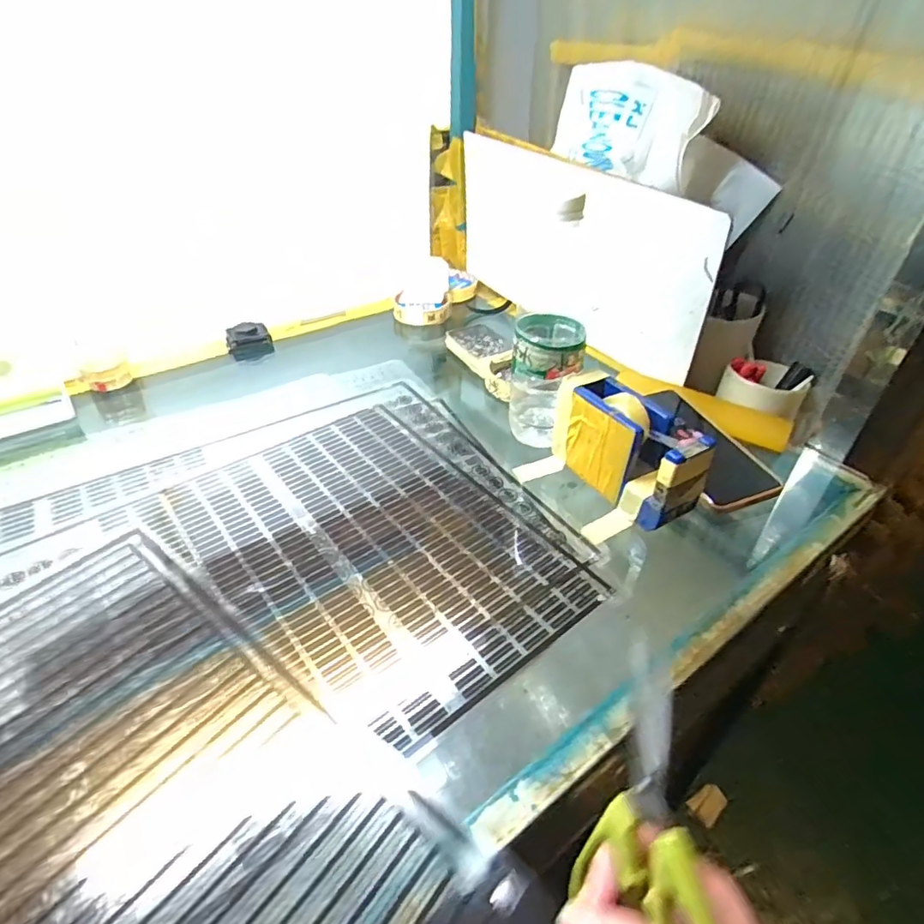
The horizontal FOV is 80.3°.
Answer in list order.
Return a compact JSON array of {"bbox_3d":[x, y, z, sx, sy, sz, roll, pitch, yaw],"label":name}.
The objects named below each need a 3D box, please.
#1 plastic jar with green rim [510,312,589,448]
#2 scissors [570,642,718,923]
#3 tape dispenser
[{"bbox_3d":[0.078,-0.075,0.517,0.059,0.112,0.065,10,40,12],"label":"plastic jar with green rim"},{"bbox_3d":[0.080,0.168,0.249,0.039,0.061,0.155,3,64,0],"label":"scissors"},{"bbox_3d":[0.136,-0.011,0.463,0.050,0.083,0.135,-22,44,-25],"label":"tape dispenser"}]

